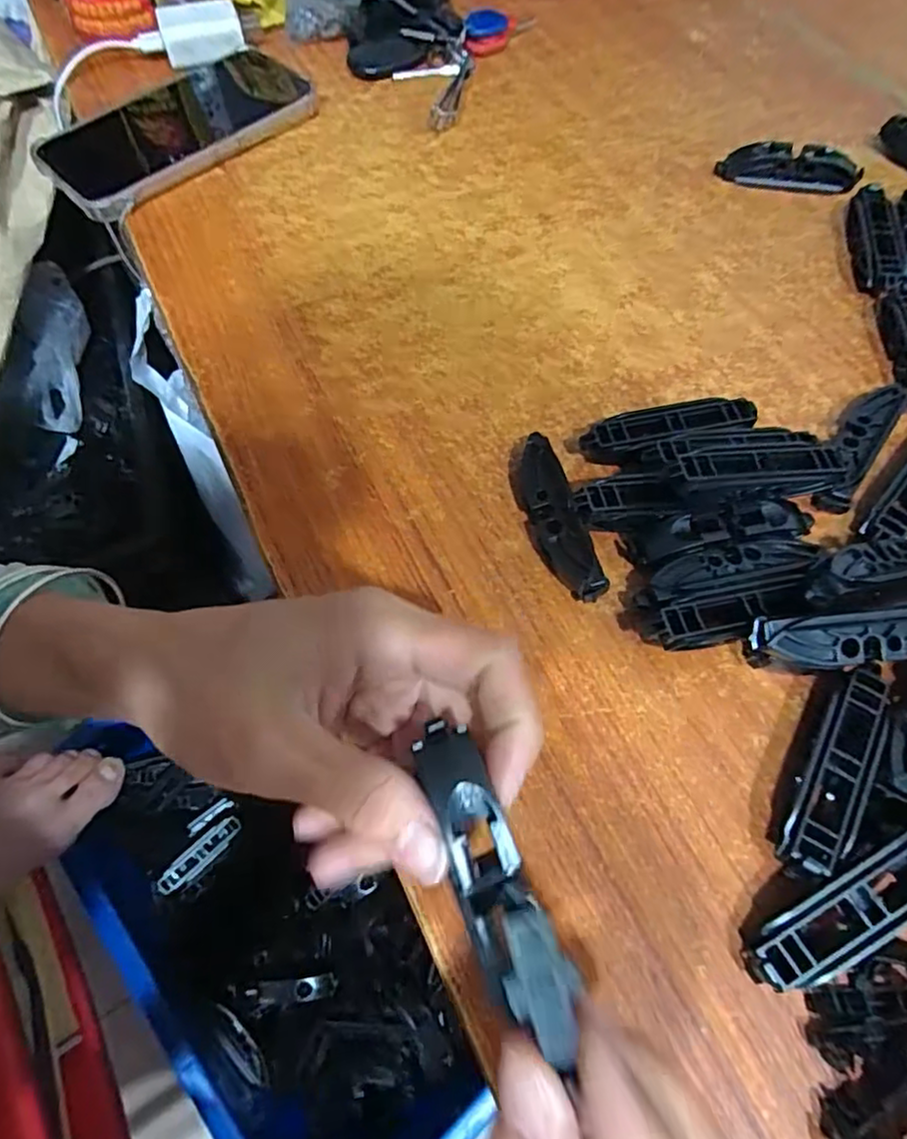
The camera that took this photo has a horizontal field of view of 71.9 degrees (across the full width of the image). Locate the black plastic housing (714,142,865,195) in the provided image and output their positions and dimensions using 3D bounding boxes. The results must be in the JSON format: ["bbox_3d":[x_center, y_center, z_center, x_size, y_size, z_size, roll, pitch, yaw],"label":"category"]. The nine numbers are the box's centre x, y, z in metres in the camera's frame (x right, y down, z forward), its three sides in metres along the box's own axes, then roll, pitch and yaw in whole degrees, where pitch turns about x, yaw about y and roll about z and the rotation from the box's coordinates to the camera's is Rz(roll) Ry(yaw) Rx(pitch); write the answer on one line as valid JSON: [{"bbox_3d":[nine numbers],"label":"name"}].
[{"bbox_3d":[0.201,-0.238,0.372,0.080,0.021,0.015,6,64,4],"label":"black plastic housing"}]

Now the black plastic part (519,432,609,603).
[{"bbox_3d":[0.041,-0.022,0.265,0.019,0.021,0.077,-16,64,-7],"label":"black plastic part"}]

